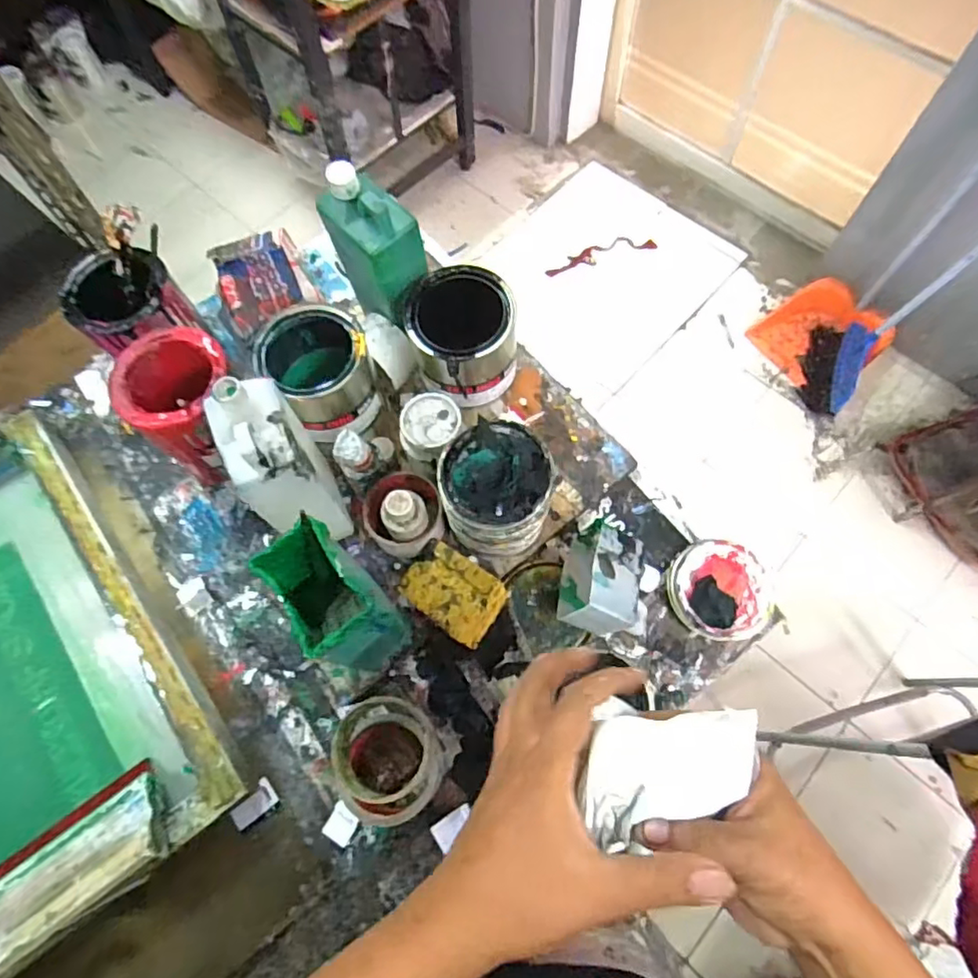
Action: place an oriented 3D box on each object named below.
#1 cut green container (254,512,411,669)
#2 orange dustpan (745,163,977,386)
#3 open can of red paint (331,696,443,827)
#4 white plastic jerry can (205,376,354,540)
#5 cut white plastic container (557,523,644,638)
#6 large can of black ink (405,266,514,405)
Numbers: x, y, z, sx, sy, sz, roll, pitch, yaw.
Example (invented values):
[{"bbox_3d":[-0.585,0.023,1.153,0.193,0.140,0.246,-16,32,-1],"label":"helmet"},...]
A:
[{"bbox_3d":[-0.132,0.107,0.545,0.067,0.203,0.094,-42,73,-14],"label":"cut green container"},{"bbox_3d":[0.893,-0.555,1.319,0.301,0.864,0.258,42,75,16],"label":"orange dustpan"},{"bbox_3d":[-0.089,0.250,0.553,0.090,0.078,0.106,-5,68,-1],"label":"open can of red paint"},{"bbox_3d":[-0.183,-0.009,0.573,0.065,0.232,0.110,-23,69,-7],"label":"white plastic jerry can"},{"bbox_3d":[0.112,0.092,0.604,0.073,0.074,0.108,9,69,5],"label":"cut white plastic container"},{"bbox_3d":[-0.025,-0.153,0.618,0.104,0.098,0.097,-1,68,1],"label":"large can of black ink"}]

